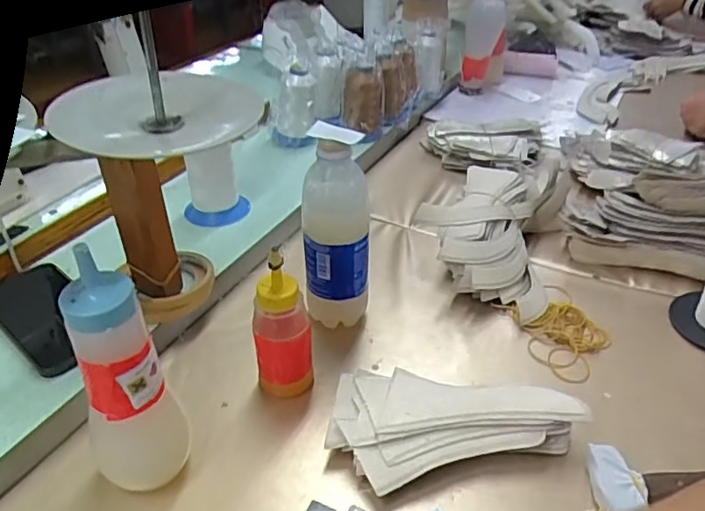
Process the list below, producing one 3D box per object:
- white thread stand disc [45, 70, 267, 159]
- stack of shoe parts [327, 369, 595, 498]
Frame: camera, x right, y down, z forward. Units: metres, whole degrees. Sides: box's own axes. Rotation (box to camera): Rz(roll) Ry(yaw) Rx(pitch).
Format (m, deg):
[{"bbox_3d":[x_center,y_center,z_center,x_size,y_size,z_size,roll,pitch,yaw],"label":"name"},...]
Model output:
[{"bbox_3d":[-0.126,-0.086,0.364,0.119,0.027,0.122,1,36,-1],"label":"white thread stand disc"},{"bbox_3d":[0.079,0.133,0.490,0.193,0.040,0.099,-8,37,-13],"label":"stack of shoe parts"}]

